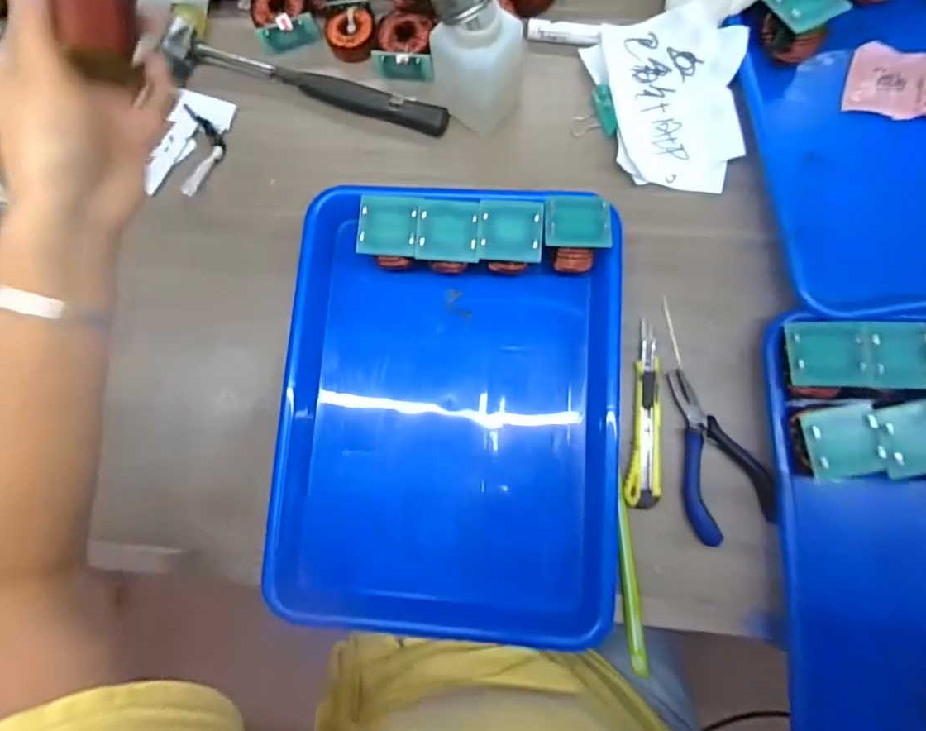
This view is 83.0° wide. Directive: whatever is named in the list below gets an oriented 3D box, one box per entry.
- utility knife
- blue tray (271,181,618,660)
[{"bbox_3d":[0.139,0.037,0.391,0.023,0.013,0.135,8,82,6],"label":"utility knife"},{"bbox_3d":[-0.011,0.033,0.389,0.244,0.045,0.320,3,82,5],"label":"blue tray"}]

